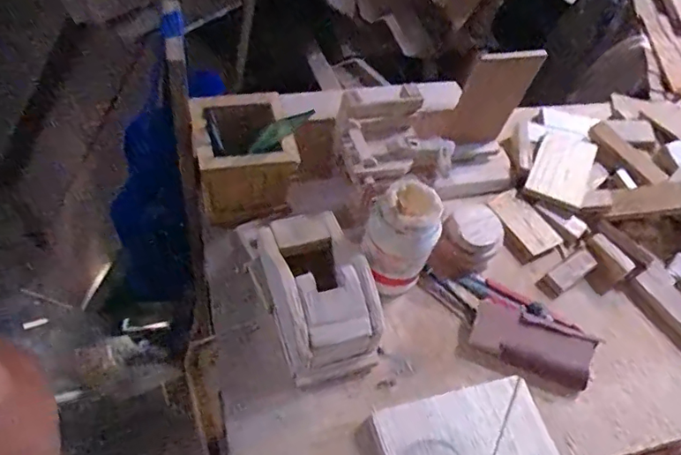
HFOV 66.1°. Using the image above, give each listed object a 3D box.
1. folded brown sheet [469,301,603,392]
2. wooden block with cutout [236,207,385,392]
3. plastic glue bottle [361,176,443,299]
[{"bbox_3d":[0.220,0.133,0.597,0.137,0.021,0.062,18,54,8],"label":"folded brown sheet"},{"bbox_3d":[-0.032,0.055,0.575,0.105,0.101,0.207,-13,58,-20],"label":"wooden block with cutout"},{"bbox_3d":[0.066,0.017,0.589,0.074,0.138,0.072,5,54,-7],"label":"plastic glue bottle"}]

